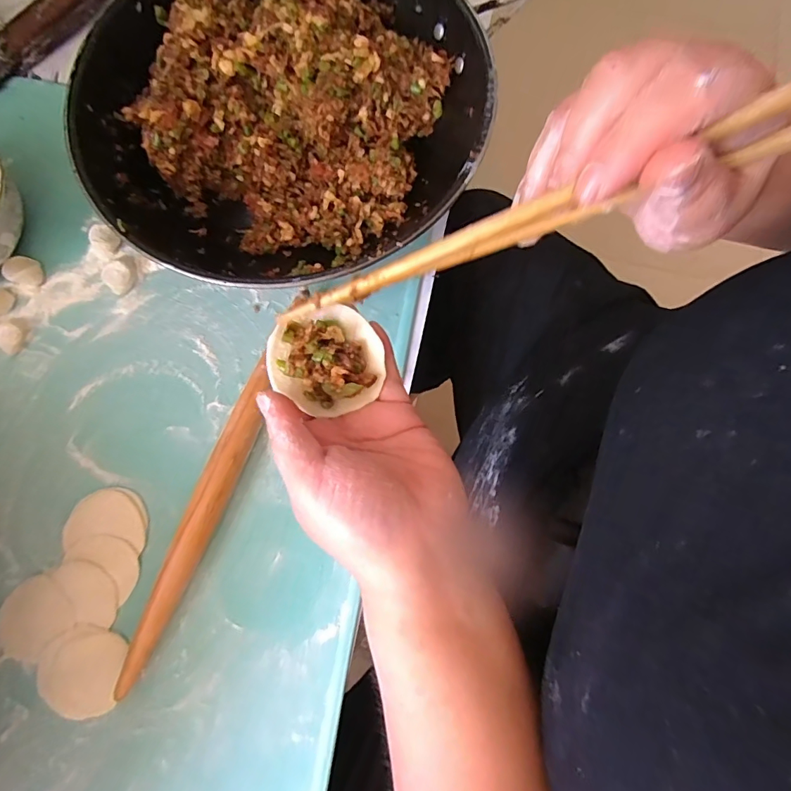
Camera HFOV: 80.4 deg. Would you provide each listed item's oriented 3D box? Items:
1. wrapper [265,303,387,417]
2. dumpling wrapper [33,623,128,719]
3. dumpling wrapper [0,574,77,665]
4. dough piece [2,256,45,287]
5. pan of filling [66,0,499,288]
[{"bbox_3d":[-0.035,-0.017,0.240,0.055,0.022,0.050,0,78,0],"label":"wrapper"},{"bbox_3d":[-0.233,0.203,0.346,0.064,0.007,0.061,-1,82,5],"label":"dumpling wrapper"},{"bbox_3d":[-0.275,0.168,0.353,0.060,0.004,0.051,-42,81,-8],"label":"dumpling wrapper"},{"bbox_3d":[-0.323,-0.108,0.407,0.026,0.016,0.025,0,78,0],"label":"dough piece"},{"bbox_3d":[-0.087,-0.220,0.389,0.303,0.094,0.302,0,78,0],"label":"pan of filling"}]

